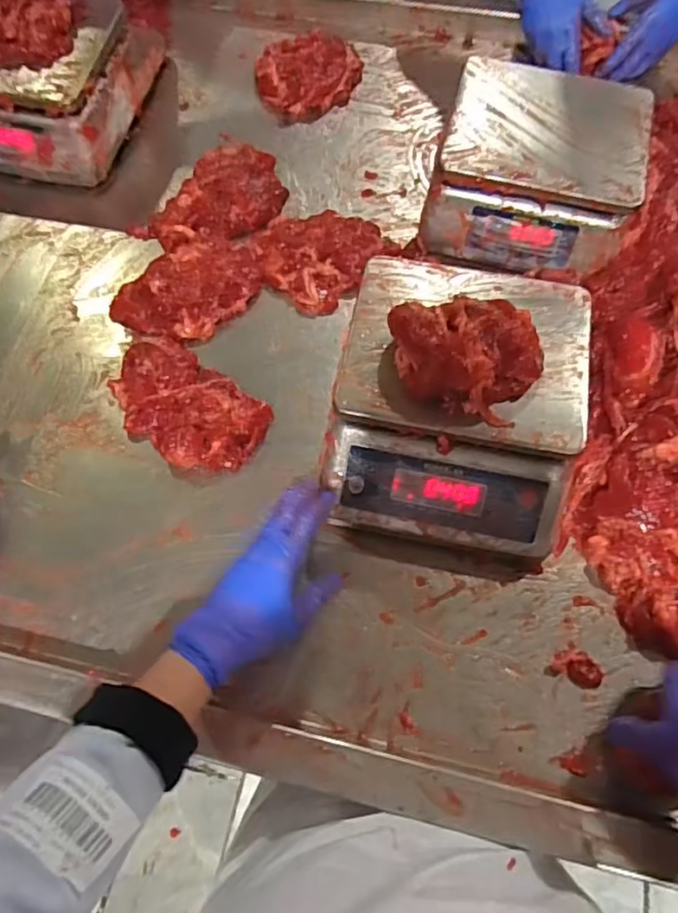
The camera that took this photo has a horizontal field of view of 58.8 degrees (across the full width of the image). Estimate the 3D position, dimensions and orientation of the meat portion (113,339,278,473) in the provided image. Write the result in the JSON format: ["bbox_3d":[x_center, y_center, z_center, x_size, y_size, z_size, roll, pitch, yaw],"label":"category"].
[{"bbox_3d":[-0.167,-0.055,0.643,0.182,0.036,0.108,36,73,16],"label":"meat portion"}]

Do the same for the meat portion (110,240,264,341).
[{"bbox_3d":[-0.174,-0.204,0.716,0.132,0.031,0.162,27,71,13],"label":"meat portion"}]

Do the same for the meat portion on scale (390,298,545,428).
[{"bbox_3d":[0.112,-0.099,0.536,0.132,0.051,0.112,21,70,10],"label":"meat portion on scale"}]

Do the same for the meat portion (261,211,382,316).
[{"bbox_3d":[-0.027,-0.253,0.738,0.131,0.026,0.137,-1,67,2],"label":"meat portion"}]

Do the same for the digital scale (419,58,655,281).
[{"bbox_3d":[0.234,-0.342,0.711,0.226,0.097,0.223,17,69,9],"label":"digital scale"}]

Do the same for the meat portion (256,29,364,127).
[{"bbox_3d":[-0.044,-0.551,0.853,0.148,0.034,0.132,-34,70,-11],"label":"meat portion"}]

